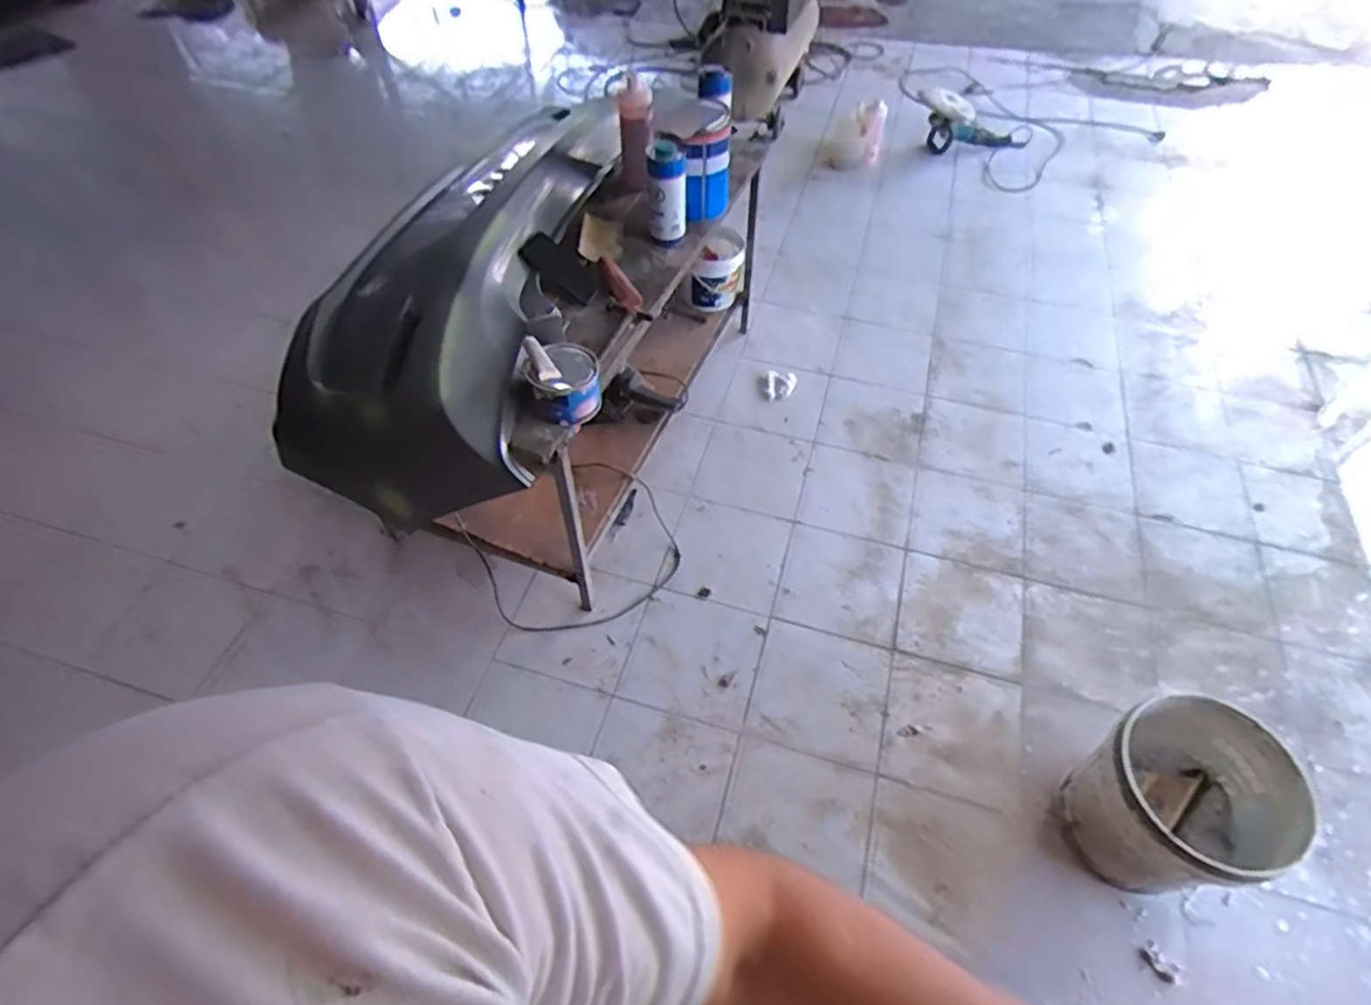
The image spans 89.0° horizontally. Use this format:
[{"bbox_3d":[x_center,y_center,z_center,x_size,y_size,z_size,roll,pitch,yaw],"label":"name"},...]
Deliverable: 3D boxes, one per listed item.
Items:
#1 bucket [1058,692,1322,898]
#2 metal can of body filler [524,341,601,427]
[{"bbox_3d":[0.899,0.560,1.309,0.294,0.301,0.282,-26,58,-19],"label":"bucket"},{"bbox_3d":[-0.220,-0.214,1.287,0.126,0.109,0.127,0,53,-1],"label":"metal can of body filler"}]

